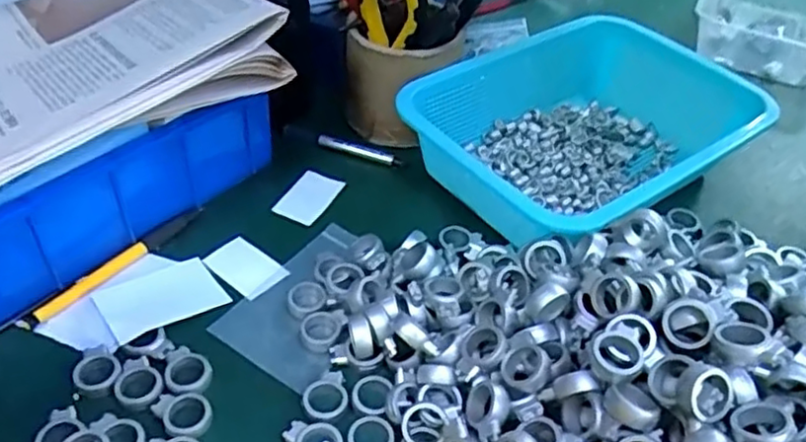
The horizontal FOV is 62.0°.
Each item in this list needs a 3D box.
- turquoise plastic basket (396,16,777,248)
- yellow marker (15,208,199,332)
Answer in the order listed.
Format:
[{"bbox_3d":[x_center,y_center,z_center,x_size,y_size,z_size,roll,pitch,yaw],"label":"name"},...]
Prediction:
[{"bbox_3d":[0.148,-0.072,0.544,0.261,0.074,0.192,-27,51,-27],"label":"turquoise plastic basket"},{"bbox_3d":[-0.196,0.031,0.459,0.011,0.011,0.136,30,50,26],"label":"yellow marker"}]

